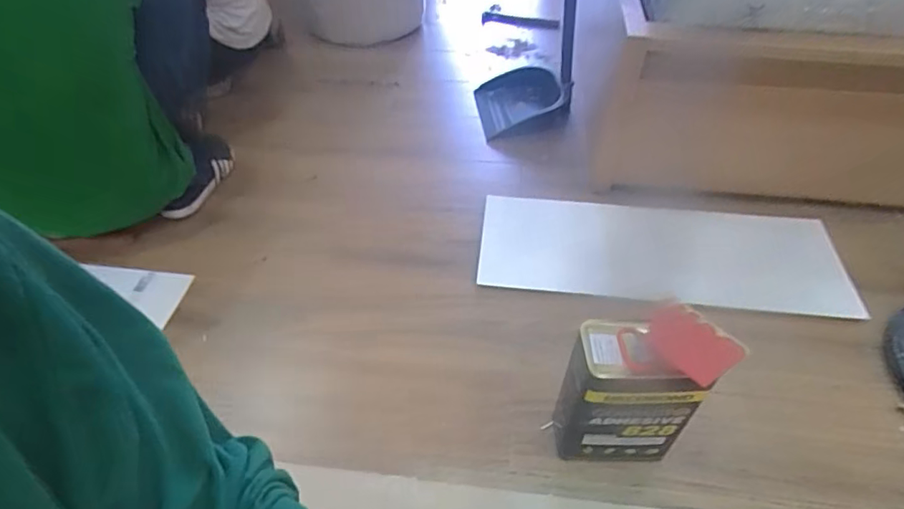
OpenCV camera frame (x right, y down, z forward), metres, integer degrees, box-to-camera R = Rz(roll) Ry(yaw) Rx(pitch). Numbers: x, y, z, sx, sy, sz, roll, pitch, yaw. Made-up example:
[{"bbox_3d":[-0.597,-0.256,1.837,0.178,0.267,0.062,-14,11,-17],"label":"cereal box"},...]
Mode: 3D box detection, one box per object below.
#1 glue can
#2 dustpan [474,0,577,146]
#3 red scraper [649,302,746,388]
[{"bbox_3d":[0.245,0.202,0.746,0.155,0.250,0.089,-1,47,0],"label":"glue can"},{"bbox_3d":[0.197,-0.593,1.339,0.251,0.508,0.313,-4,48,-2],"label":"dustpan"},{"bbox_3d":[0.295,0.110,0.652,0.066,0.010,0.101,-47,62,-3],"label":"red scraper"}]

